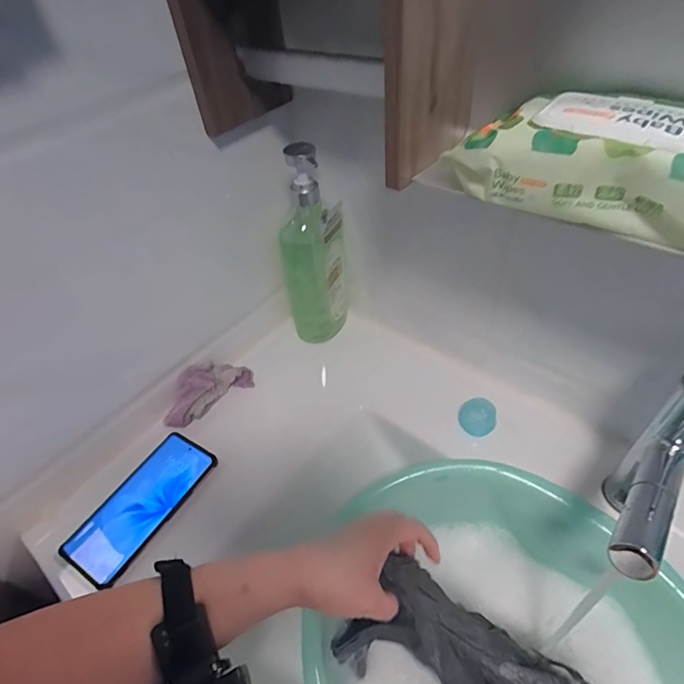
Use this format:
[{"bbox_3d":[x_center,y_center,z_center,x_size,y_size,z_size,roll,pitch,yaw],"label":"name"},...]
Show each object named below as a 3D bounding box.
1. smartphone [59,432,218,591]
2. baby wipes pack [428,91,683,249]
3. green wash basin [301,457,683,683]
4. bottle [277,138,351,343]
[{"bbox_3d":[-0.223,0.180,0.497,0.078,0.016,0.167,20,52,24],"label":"smartphone"},{"bbox_3d":[0.171,-0.121,0.287,0.197,0.048,0.098,25,54,27],"label":"baby wipes pack"},{"bbox_3d":[0.164,0.306,0.409,0.356,0.104,0.338,-3,46,3],"label":"green wash basin"},{"bbox_3d":[-0.039,-0.117,0.602,0.092,0.268,0.061,-9,46,-2],"label":"bottle"}]

